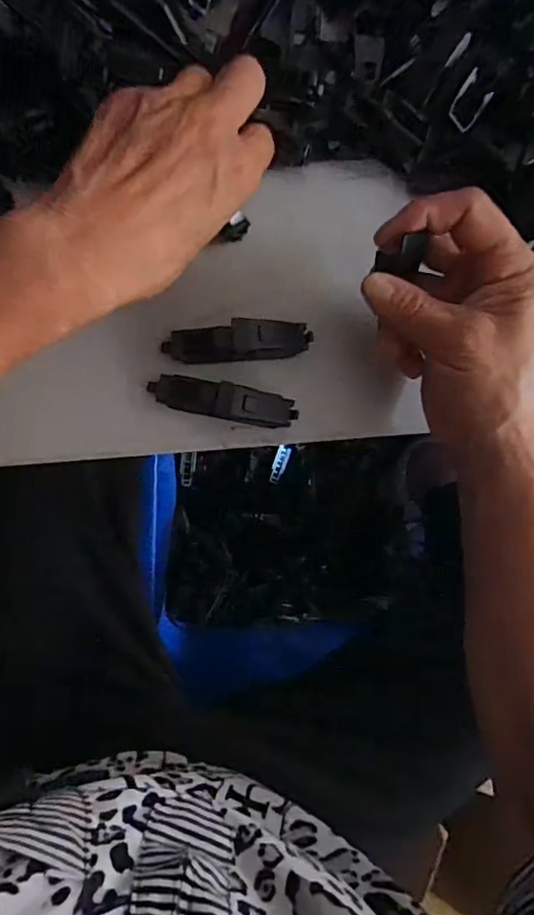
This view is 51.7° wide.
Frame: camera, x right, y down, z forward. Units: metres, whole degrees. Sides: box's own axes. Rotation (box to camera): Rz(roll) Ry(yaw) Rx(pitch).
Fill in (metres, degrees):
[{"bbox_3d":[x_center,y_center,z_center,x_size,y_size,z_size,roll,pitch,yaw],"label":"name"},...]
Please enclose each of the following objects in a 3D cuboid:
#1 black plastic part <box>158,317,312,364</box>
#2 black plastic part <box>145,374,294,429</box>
[{"bbox_3d":[-0.015,-0.064,0.304,0.081,0.020,0.020,-5,91,-7],"label":"black plastic part"},{"bbox_3d":[-0.024,-0.031,0.303,0.080,0.019,0.020,9,90,-7],"label":"black plastic part"}]

